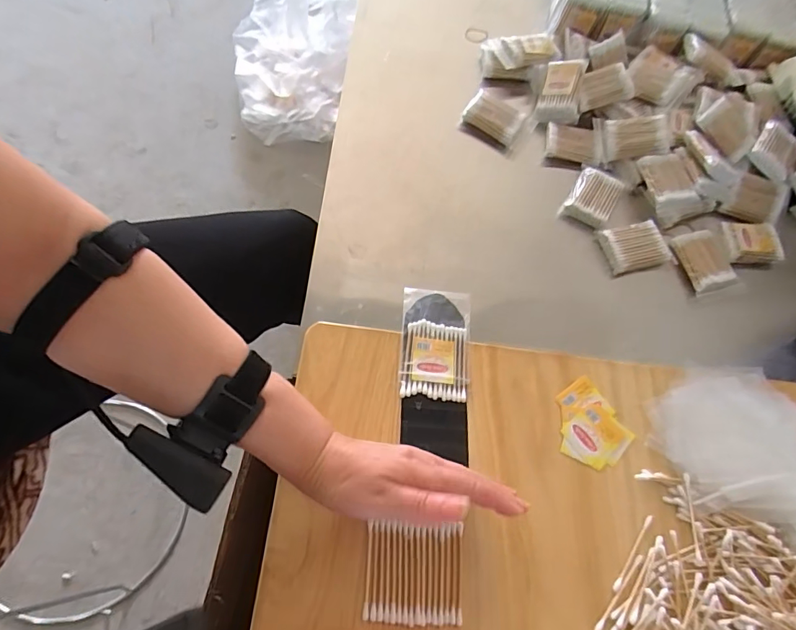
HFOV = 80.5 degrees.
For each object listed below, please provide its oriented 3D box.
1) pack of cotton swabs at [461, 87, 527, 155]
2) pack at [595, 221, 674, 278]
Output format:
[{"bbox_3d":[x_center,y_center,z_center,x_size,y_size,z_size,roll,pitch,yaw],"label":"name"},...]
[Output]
[{"bbox_3d":[0.132,-0.268,0.652,0.080,0.035,0.060,27,61,7],"label":"pack of cotton swabs"},{"bbox_3d":[0.292,-0.085,0.582,0.073,0.023,0.058,-13,69,-12],"label":"pack"}]

